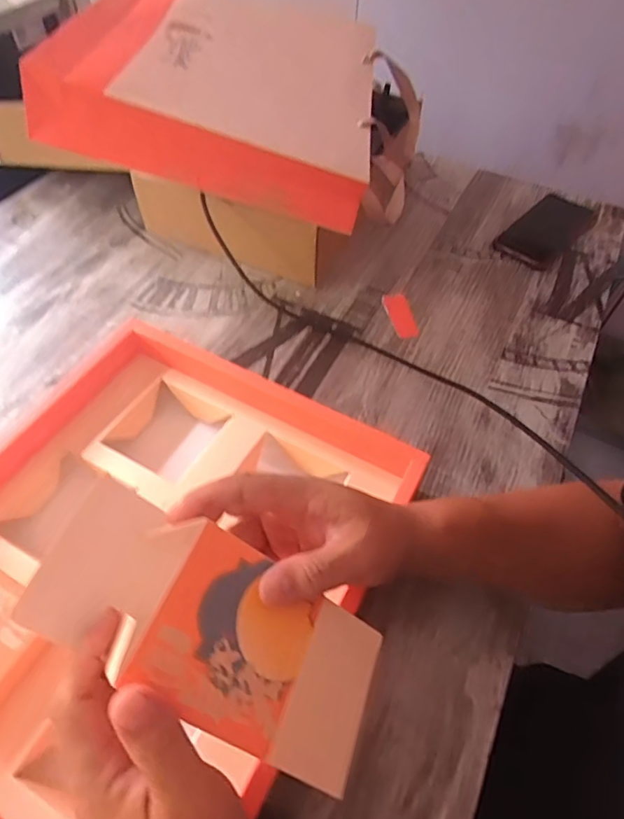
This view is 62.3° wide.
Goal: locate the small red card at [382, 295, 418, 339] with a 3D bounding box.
[{"bbox_3d":[0.104,-0.114,0.610,0.028,0.005,0.073,-9,55,-6],"label":"small red card"}]

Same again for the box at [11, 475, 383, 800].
[{"bbox_3d":[-0.049,0.114,0.266,0.190,0.040,0.087,33,59,-2],"label":"box"}]

